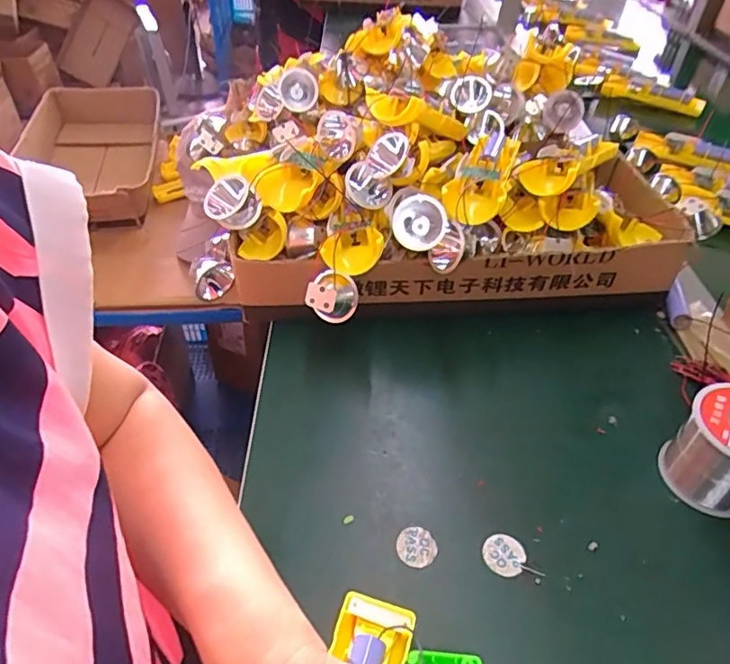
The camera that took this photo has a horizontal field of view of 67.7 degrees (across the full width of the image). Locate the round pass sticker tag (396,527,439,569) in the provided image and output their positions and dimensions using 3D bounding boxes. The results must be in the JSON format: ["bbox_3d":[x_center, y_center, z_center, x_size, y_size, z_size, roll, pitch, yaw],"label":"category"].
[{"bbox_3d":[0.034,0.141,0.360,0.025,0.004,0.026,0,43,0],"label":"round pass sticker tag"}]

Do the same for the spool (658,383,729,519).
[{"bbox_3d":[0.251,0.081,0.376,0.059,0.066,0.063,0,43,0],"label":"spool"}]

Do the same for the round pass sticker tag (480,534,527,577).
[{"bbox_3d":[0.091,0.145,0.356,0.026,0.004,0.025,0,43,0],"label":"round pass sticker tag"}]

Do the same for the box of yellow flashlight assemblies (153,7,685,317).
[{"bbox_3d":[0.047,-0.182,0.596,0.445,0.168,0.388,-6,43,-6],"label":"box of yellow flashlight assemblies"}]

